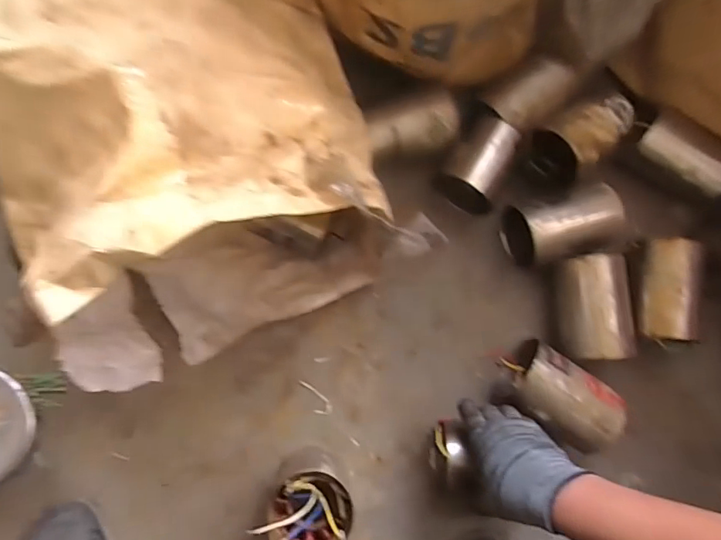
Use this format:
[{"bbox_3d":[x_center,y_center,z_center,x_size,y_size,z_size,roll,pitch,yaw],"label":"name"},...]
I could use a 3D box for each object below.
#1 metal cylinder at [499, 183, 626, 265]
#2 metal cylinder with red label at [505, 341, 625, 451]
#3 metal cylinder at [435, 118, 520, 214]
[{"bbox_3d":[0.279,-0.057,0.672,0.150,0.101,0.087,-11,82,-5],"label":"metal cylinder"},{"bbox_3d":[0.258,0.161,0.640,0.150,0.081,0.090,38,81,3],"label":"metal cylinder with red label"},{"bbox_3d":[0.165,-0.147,0.675,0.083,0.071,0.115,28,80,1],"label":"metal cylinder"}]

